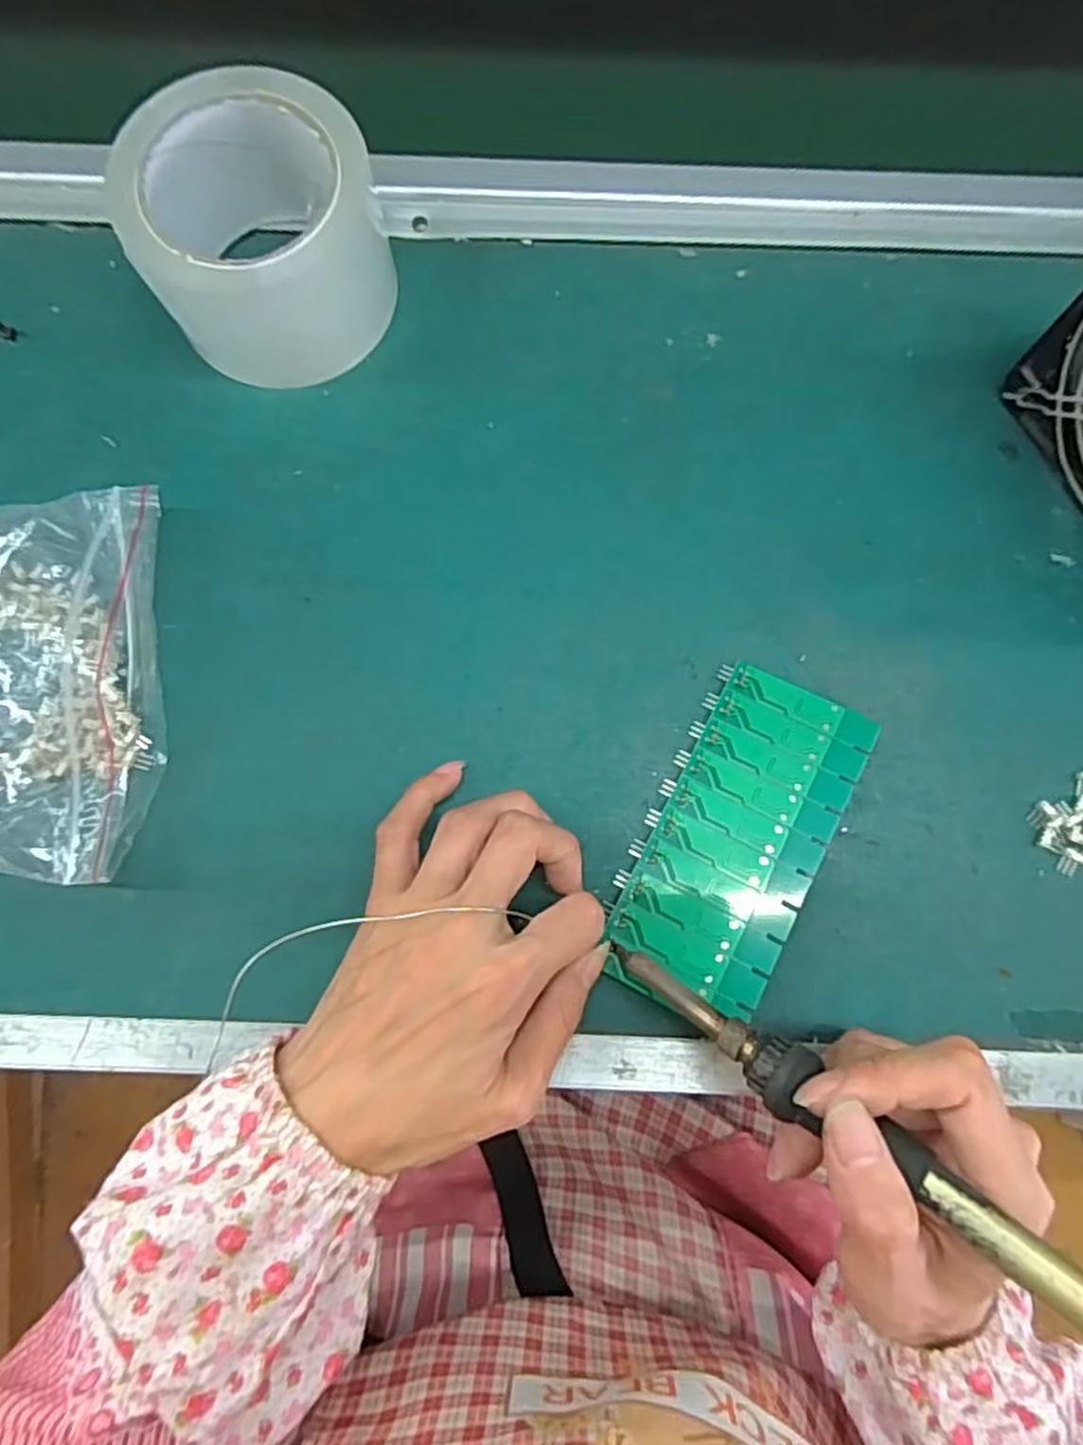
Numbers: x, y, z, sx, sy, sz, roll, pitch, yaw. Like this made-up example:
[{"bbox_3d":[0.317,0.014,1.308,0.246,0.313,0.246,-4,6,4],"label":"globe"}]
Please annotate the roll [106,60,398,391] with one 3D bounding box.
[{"bbox_3d":[-0.121,-0.211,0.317,0.103,0.066,0.096,-6,78,-1],"label":"roll"}]

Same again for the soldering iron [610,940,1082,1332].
[{"bbox_3d":[0.103,0.126,0.213,0.212,0.015,0.019,29,78,37],"label":"soldering iron"}]

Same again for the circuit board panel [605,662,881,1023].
[{"bbox_3d":[0.079,0.047,0.290,0.061,0.008,0.136,28,80,6],"label":"circuit board panel"}]

